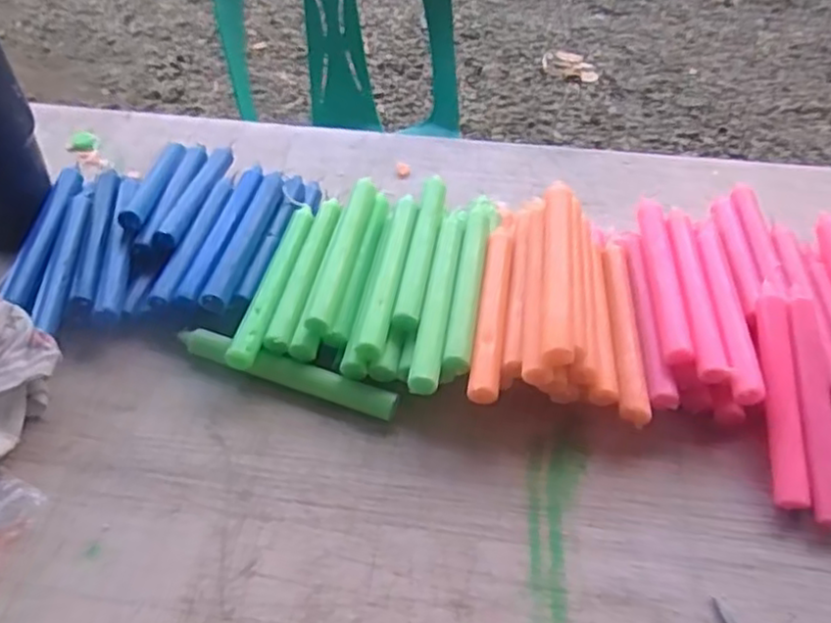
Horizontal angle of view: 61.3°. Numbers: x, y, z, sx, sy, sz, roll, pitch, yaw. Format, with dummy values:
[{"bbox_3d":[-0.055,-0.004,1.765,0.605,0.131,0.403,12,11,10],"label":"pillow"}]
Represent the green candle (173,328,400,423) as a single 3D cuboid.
[{"bbox_3d":[-0.091,0.042,0.490,0.163,0.022,0.021,16,50,13],"label":"green candle"}]

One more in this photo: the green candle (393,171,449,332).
[{"bbox_3d":[0.006,-0.048,0.526,0.018,0.014,0.150,8,49,6],"label":"green candle"}]

